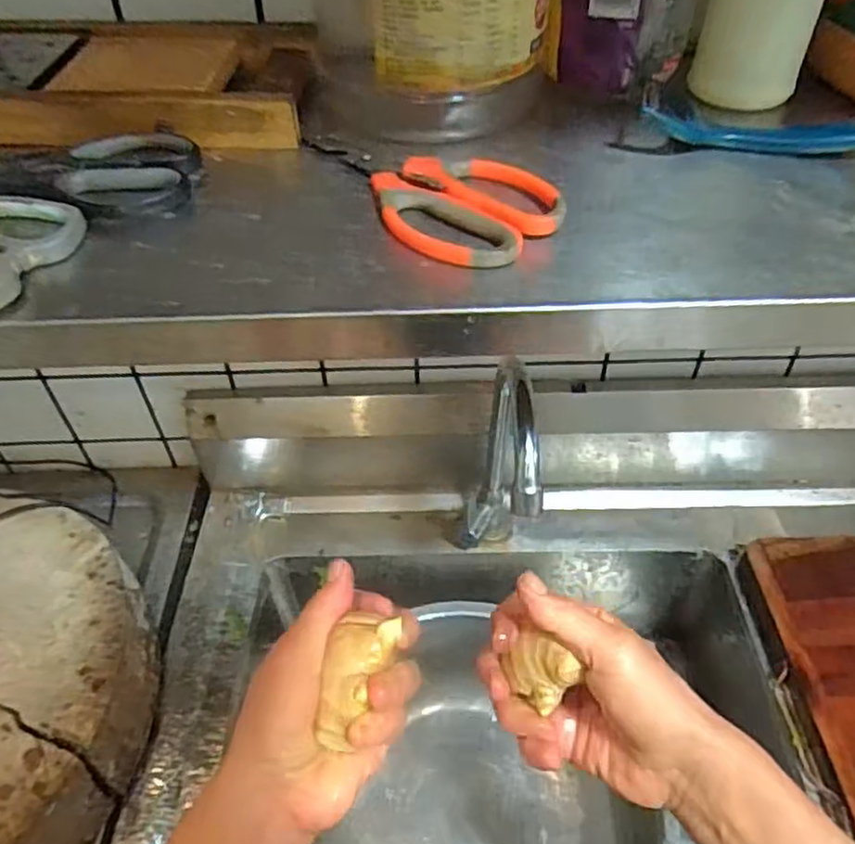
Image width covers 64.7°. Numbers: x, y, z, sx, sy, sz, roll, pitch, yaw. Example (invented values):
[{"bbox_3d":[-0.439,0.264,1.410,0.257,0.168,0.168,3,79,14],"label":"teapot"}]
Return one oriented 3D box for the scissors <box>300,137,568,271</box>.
[{"bbox_3d":[-0.001,-0.125,0.358,0.076,0.011,0.151,-32,52,-25],"label":"scissors"}]

